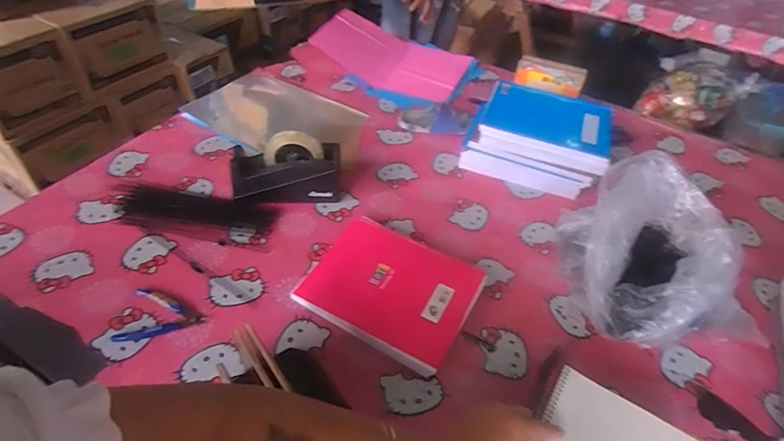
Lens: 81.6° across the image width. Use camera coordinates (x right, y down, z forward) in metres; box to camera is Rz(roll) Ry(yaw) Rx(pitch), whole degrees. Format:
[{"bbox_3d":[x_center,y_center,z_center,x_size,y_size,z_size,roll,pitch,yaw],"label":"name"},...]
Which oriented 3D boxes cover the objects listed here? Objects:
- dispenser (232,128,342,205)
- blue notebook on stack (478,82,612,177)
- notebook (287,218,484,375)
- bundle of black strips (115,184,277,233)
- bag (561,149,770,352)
[{"bbox_3d":[-0.197,-0.094,0.848,0.199,0.122,0.074,-2,45,-8],"label":"dispenser"},{"bbox_3d":[0.325,-0.204,0.960,0.264,0.045,0.208,17,46,11],"label":"blue notebook on stack"},{"bbox_3d":[0.002,0.107,0.741,0.253,0.030,0.207,25,48,19],"label":"notebook"},{"bbox_3d":[-0.368,-0.024,0.840,0.304,0.013,0.082,8,45,2],"label":"bundle of black strips"},{"bbox_3d":[0.427,0.048,0.751,0.250,0.164,0.280,-8,46,-14],"label":"bag"}]

